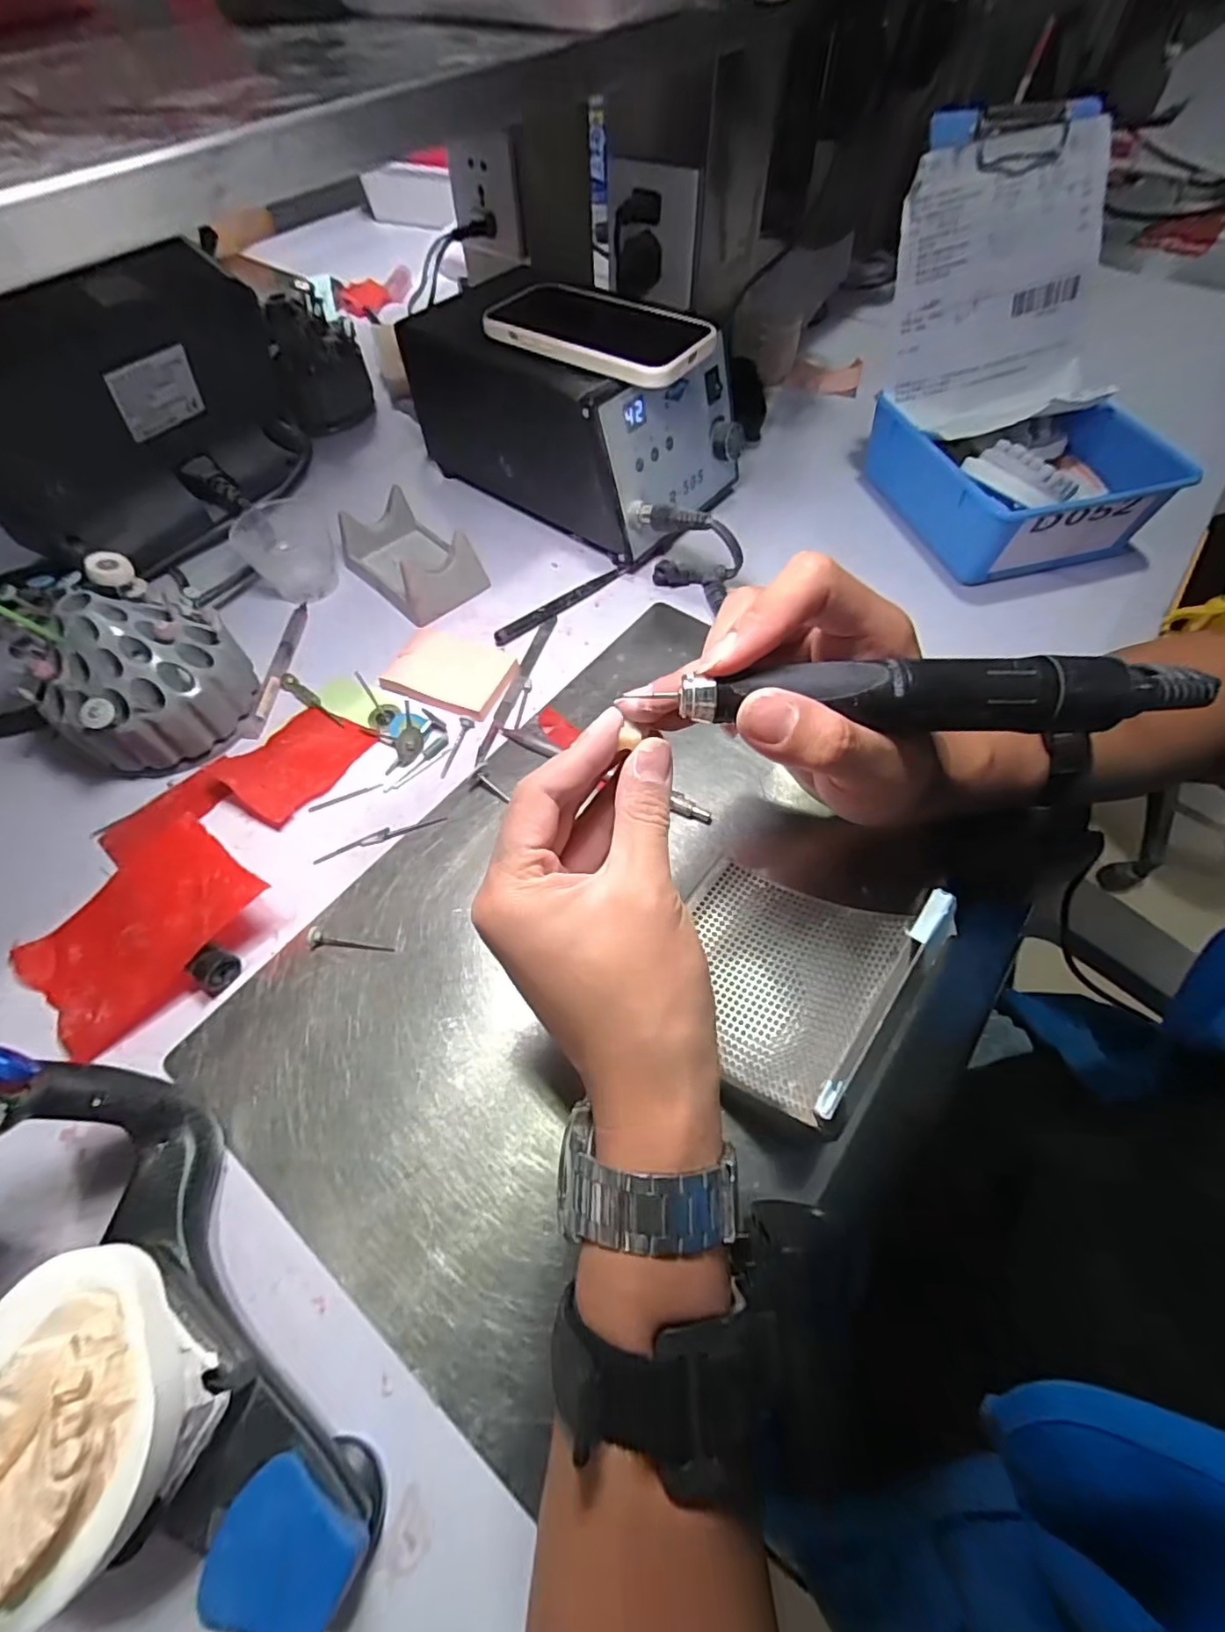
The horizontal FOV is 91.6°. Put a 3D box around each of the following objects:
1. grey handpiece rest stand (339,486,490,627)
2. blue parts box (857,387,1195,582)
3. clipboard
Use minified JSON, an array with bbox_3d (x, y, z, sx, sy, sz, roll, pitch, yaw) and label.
[{"bbox_3d":[-0.144,-0.187,0.430,0.065,0.036,0.102,-39,66,-20],"label":"grey handpiece rest stand"},{"bbox_3d":[0.299,-0.255,0.442,0.166,0.071,0.164,-15,60,-8],"label":"blue parts box"},{"bbox_3d":[0.269,-0.372,0.414,0.149,0.171,0.024,-18,32,-3],"label":"clipboard"}]

